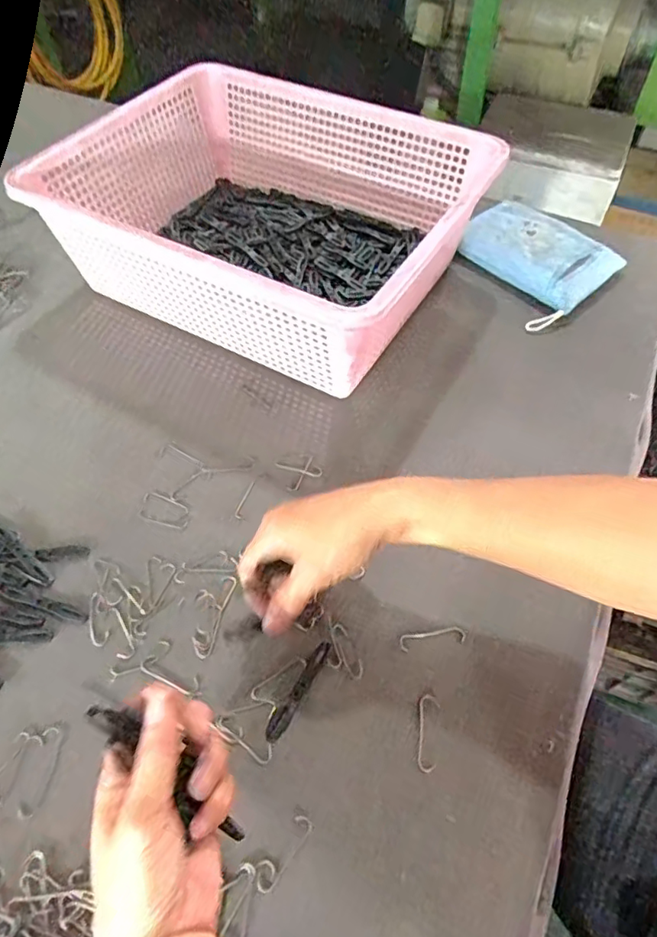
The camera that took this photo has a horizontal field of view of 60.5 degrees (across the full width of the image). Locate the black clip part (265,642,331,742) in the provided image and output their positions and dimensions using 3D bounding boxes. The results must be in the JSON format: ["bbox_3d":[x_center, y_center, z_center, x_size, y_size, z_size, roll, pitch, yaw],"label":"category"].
[{"bbox_3d":[-0.019,0.145,0.370,0.011,0.004,0.069,27,60,17],"label":"black clip part"}]

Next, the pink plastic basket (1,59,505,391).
[{"bbox_3d":[-0.059,-0.245,0.560,0.366,0.123,0.285,25,59,16],"label":"pink plastic basket"}]

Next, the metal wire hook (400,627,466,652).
[{"bbox_3d":[0.072,0.117,0.389,0.046,0.004,0.012,-7,56,-5],"label":"metal wire hook"}]

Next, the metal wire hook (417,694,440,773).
[{"bbox_3d":[0.063,0.166,0.355,0.013,0.004,0.045,8,56,5],"label":"metal wire hook"}]

